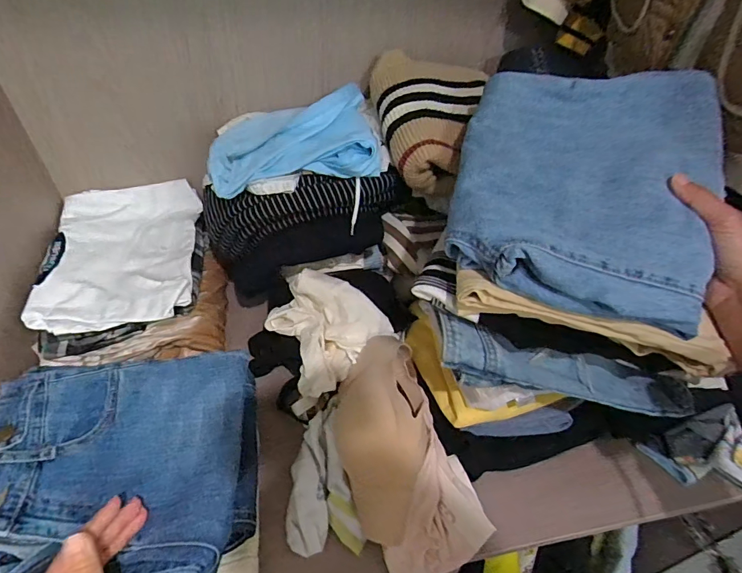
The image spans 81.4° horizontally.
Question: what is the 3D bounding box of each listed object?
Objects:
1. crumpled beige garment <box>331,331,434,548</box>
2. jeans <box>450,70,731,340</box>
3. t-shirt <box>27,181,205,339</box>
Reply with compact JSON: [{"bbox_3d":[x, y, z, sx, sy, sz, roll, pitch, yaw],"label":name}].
[{"bbox_3d":[0.014,0.148,0.464,0.102,0.094,0.213,2,61,-1],"label":"crumpled beige garment"},{"bbox_3d":[0.190,-0.095,0.383,0.216,0.043,0.255,9,59,12],"label":"jeans"},{"bbox_3d":[-0.348,-0.052,0.608,0.194,0.039,0.268,-8,45,-11],"label":"t-shirt"}]

